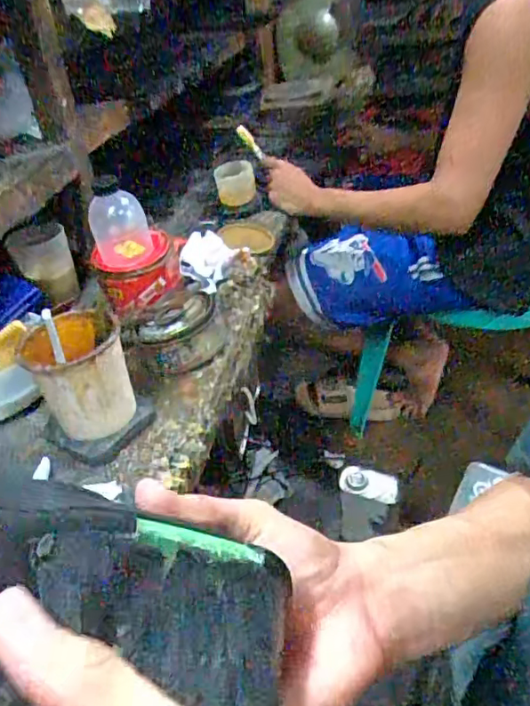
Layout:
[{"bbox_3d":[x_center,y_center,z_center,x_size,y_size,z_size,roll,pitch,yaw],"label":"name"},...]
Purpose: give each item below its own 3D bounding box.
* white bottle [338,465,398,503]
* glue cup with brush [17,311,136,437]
[{"bbox_3d":[0.191,0.243,1.022,0.106,0.034,0.053,8,76,9],"label":"white bottle"},{"bbox_3d":[-0.180,0.002,0.516,0.082,0.139,0.103,-23,42,-22],"label":"glue cup with brush"}]

